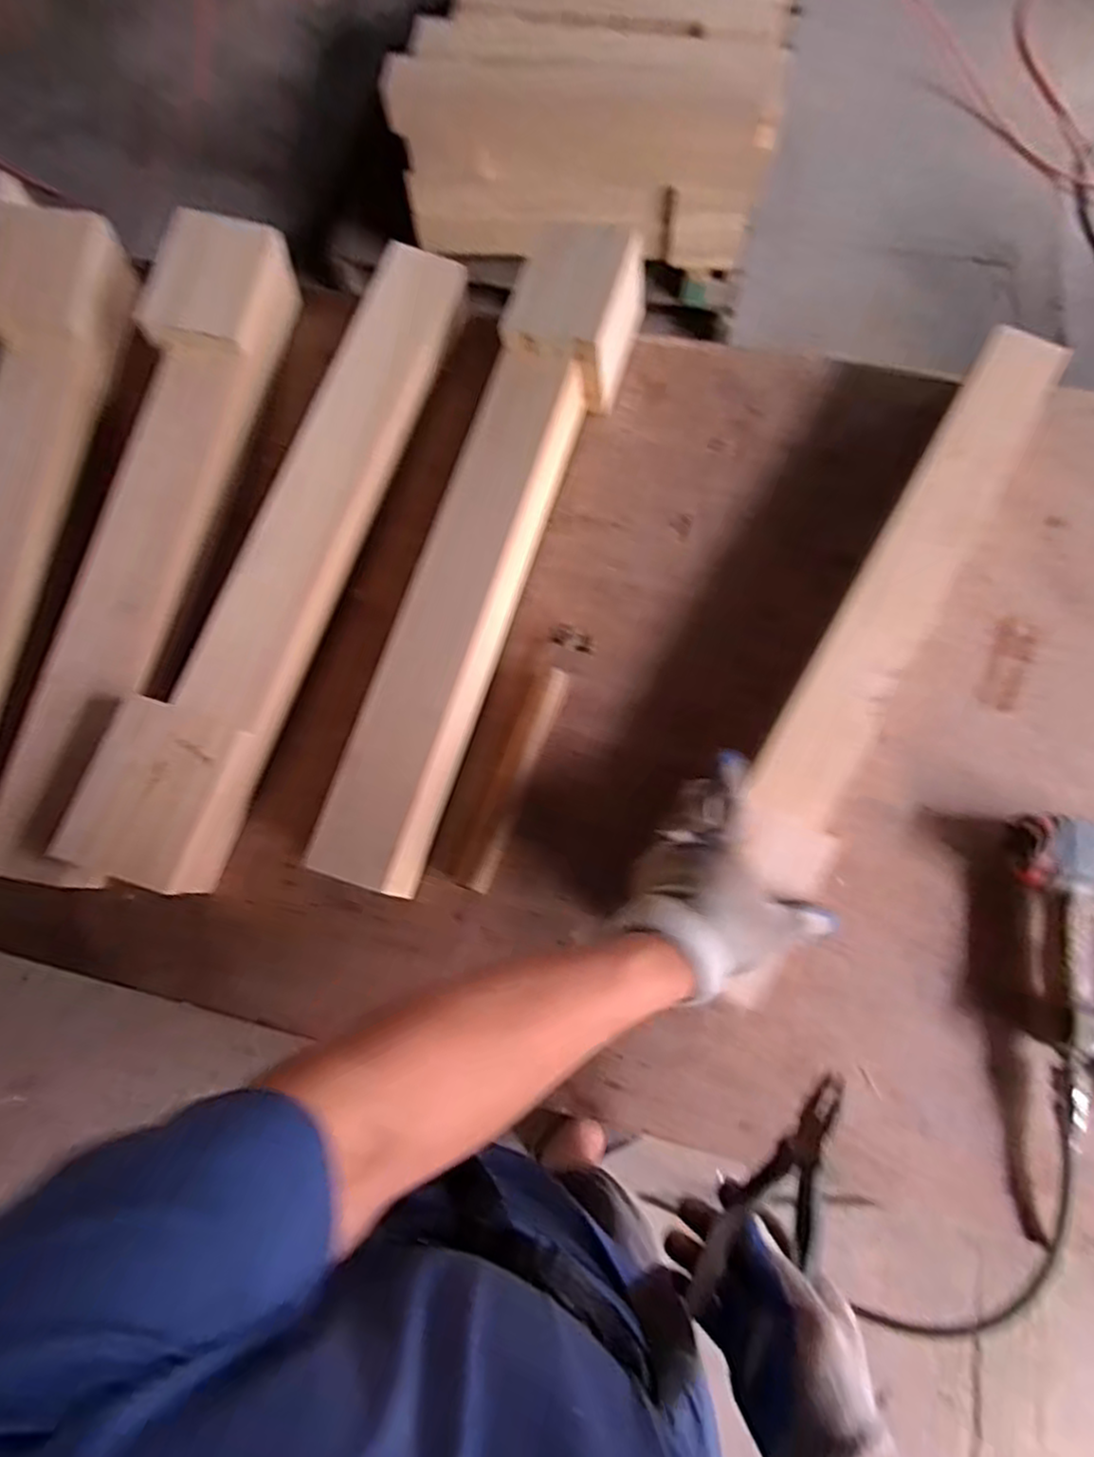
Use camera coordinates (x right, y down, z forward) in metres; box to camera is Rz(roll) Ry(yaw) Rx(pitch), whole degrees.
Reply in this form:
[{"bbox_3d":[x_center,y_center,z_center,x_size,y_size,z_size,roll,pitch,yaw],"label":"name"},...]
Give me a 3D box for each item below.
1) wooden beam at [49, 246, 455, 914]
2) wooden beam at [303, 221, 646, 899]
[{"bbox_3d":[-0.248,-0.187,0.715,0.113,0.102,0.725,19,75,7],"label":"wooden beam"},{"bbox_3d":[-0.057,-0.185,0.720,0.115,0.088,0.711,17,76,8],"label":"wooden beam"}]

